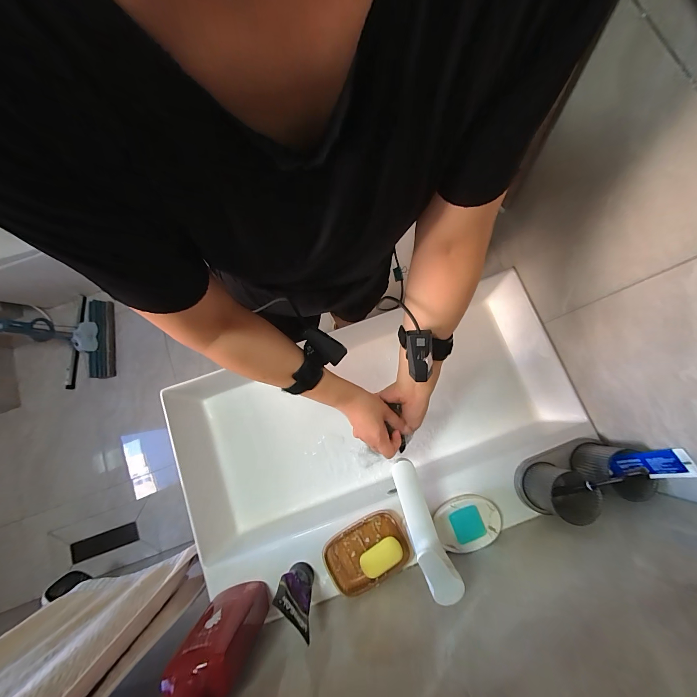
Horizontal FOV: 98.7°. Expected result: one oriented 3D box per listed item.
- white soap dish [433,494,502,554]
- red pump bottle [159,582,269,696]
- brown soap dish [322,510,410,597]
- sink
[{"bbox_3d":[0.213,0.311,0.534,0.114,0.017,0.082,-15,80,-2],"label":"white soap dish"},{"bbox_3d":[-0.187,0.419,0.408,0.096,0.243,0.063,24,81,5],"label":"red pump bottle"},{"bbox_3d":[0.031,0.362,0.534,0.147,0.020,0.101,-27,80,-4],"label":"brown soap dish"},{"bbox_3d":[0.060,0.164,0.646,0.785,0.128,0.413,-17,80,-2],"label":"sink"}]

